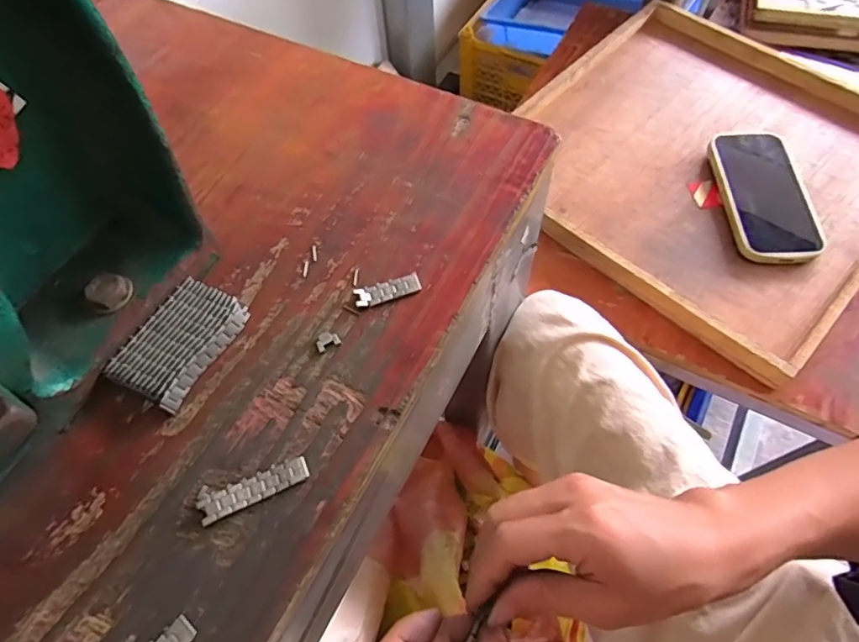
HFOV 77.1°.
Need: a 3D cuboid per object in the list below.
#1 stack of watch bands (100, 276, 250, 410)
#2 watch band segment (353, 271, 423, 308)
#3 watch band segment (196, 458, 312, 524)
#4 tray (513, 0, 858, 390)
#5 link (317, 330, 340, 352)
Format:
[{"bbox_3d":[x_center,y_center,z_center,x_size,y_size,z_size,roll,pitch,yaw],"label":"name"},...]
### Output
[{"bbox_3d":[-0.136,0.011,0.296,0.042,0.013,0.068,26,66,15],"label":"stack of watch bands"},{"bbox_3d":[-0.024,-0.018,0.311,0.038,0.004,0.013,-18,63,-7],"label":"watch band segment"},{"bbox_3d":[-0.085,0.080,0.262,0.051,0.005,0.016,-22,63,-9],"label":"watch band segment"},{"bbox_3d":[0.317,-0.189,0.618,0.391,0.029,0.399,40,70,21],"label":"tray"},{"bbox_3d":[-0.056,0.010,0.298,0.012,0.004,0.011,-23,63,-10],"label":"link"}]

